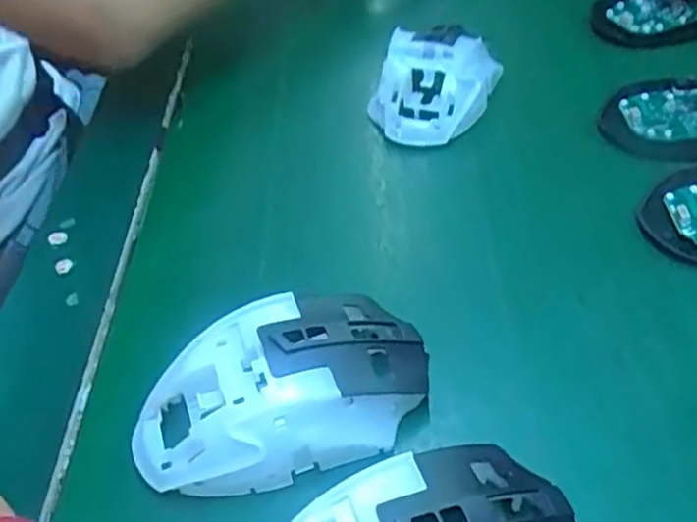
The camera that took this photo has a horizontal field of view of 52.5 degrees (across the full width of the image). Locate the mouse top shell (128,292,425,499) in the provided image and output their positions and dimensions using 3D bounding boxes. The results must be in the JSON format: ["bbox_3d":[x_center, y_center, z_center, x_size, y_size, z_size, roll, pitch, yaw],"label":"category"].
[{"bbox_3d":[-0.026,0.051,0.273,0.113,0.038,0.060,-16,46,-8],"label":"mouse top shell"}]

